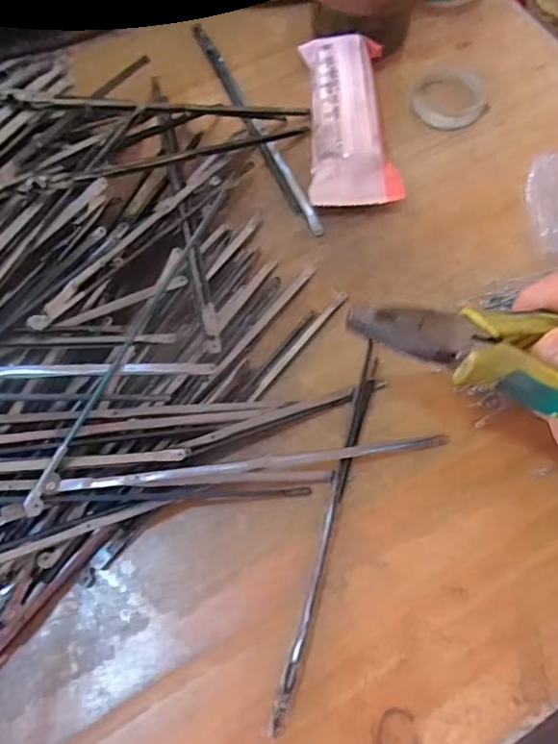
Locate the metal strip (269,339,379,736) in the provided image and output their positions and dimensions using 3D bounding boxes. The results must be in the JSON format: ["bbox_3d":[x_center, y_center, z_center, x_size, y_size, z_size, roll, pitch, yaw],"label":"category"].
[{"bbox_3d":[0.024,0.066,0.255,0.009,0.012,0.169,16,67,5],"label":"metal strip"}]

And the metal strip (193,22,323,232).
[{"bbox_3d":[-0.017,-0.160,0.357,0.009,0.004,0.190,-22,69,-11],"label":"metal strip"}]

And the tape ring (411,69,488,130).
[{"bbox_3d":[0.111,-0.178,0.367,0.047,0.006,0.053,22,67,7],"label":"tape ring"}]

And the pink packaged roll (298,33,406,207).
[{"bbox_3d":[0.043,-0.155,0.343,0.049,0.029,0.123,-1,66,-3],"label":"pink packaged roll"}]

